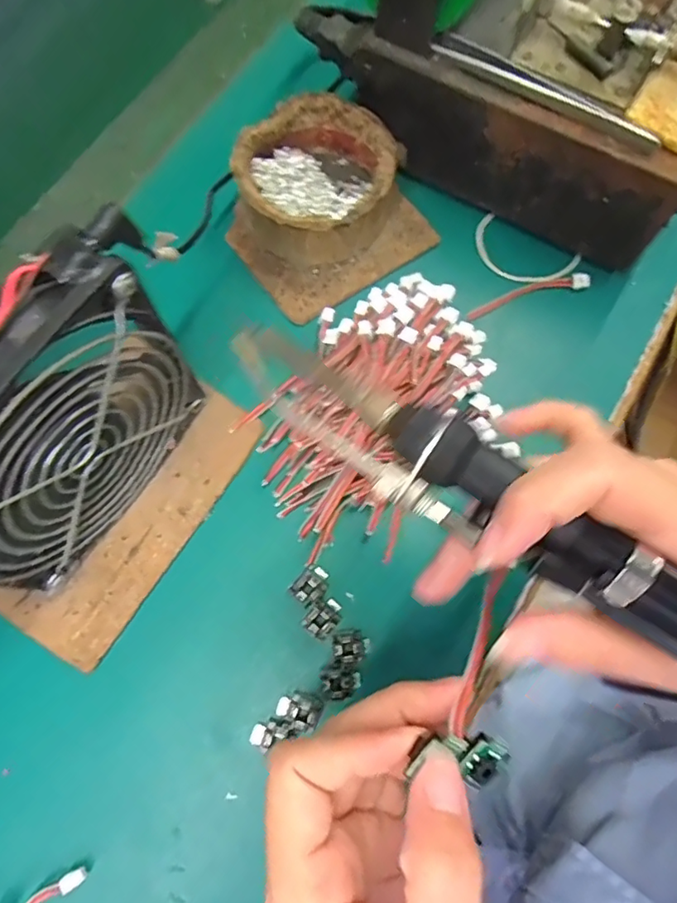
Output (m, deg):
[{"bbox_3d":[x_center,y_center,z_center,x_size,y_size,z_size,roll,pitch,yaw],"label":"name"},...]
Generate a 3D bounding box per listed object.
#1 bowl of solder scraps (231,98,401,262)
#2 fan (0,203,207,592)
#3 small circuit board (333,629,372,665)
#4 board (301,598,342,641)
[{"bbox_3d":[-0.012,-0.150,0.304,0.081,0.041,0.081,0,74,-1],"label":"bowl of solder scraps"},{"bbox_3d":[-0.105,-0.006,0.214,0.028,0.128,0.121,34,76,8],"label":"fan"},{"bbox_3d":[0.006,0.090,0.252,0.017,0.007,0.014,-15,75,-6],"label":"small circuit board"},{"bbox_3d":[-0.007,0.078,0.255,0.014,0.007,0.018,41,77,9],"label":"board"}]

